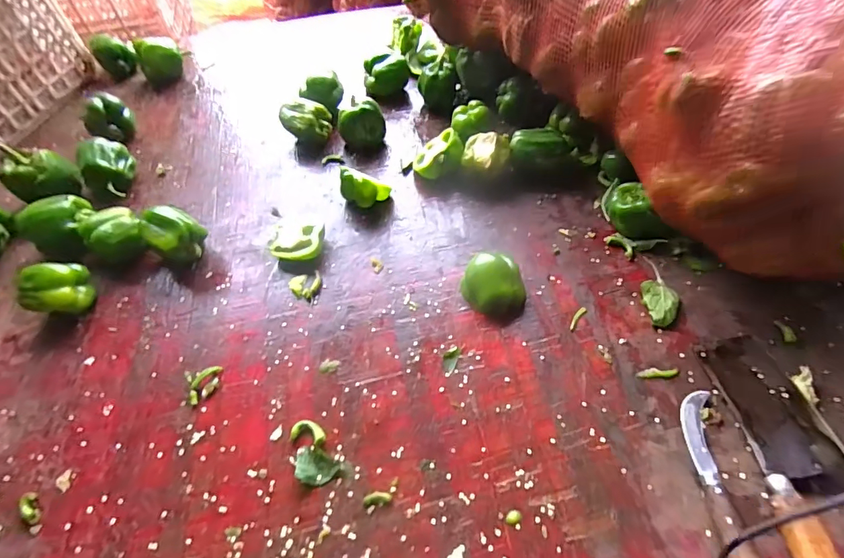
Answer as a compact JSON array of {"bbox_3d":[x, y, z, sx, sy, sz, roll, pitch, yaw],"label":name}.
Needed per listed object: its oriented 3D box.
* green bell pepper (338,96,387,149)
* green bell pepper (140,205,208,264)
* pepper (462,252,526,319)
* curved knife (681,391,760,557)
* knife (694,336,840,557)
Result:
[{"bbox_3d":[-0.094,-0.242,0.738,0.075,0.080,0.063,-7,55,-6],"label":"green bell pepper"},{"bbox_3d":[-0.336,-0.058,0.621,0.077,0.076,0.063,30,60,19],"label":"green bell pepper"},{"bbox_3d":[0.094,0.004,0.566,0.080,0.043,0.079,-2,54,3],"label":"pepper"},{"bbox_3d":[0.279,0.187,0.427,0.031,0.029,0.179,3,54,7],"label":"curved knife"},{"bbox_3d":[0.352,0.163,0.438,0.070,0.035,0.245,-3,54,2],"label":"knife"}]

